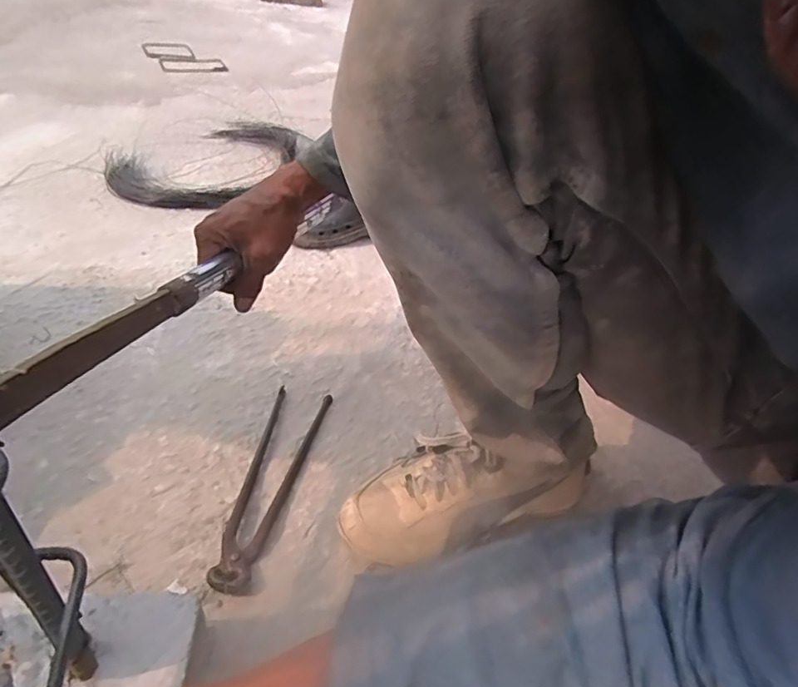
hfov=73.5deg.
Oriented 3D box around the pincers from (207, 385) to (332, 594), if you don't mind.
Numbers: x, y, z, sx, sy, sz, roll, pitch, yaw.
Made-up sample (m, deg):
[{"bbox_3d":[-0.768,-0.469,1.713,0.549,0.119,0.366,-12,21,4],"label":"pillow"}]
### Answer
[{"bbox_3d":[-0.123,0.131,0.537,0.060,0.018,0.243,6,37,2],"label":"pincers"}]

